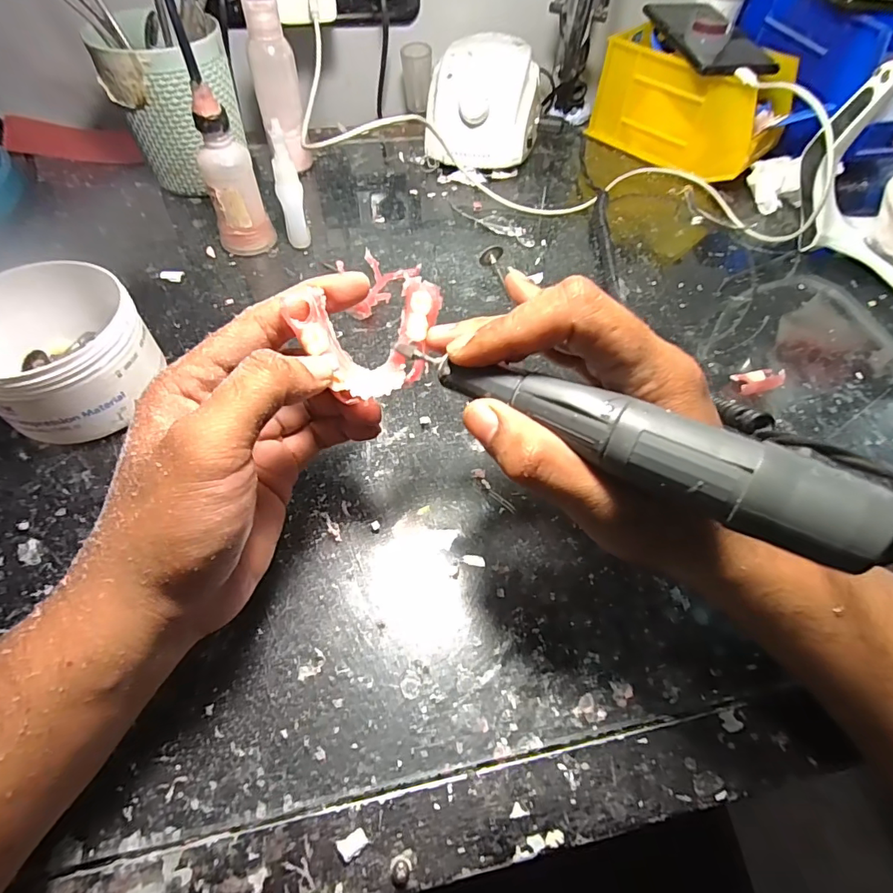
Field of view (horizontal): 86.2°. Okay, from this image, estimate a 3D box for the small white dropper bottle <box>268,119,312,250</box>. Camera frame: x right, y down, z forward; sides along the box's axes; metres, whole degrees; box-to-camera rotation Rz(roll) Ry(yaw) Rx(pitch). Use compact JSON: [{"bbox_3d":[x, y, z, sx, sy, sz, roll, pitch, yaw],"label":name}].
[{"bbox_3d":[-0.121,-0.196,0.366,0.018,0.087,0.018,-12,58,-11],"label":"small white dropper bottle"}]

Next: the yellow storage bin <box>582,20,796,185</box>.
[{"bbox_3d":[0.240,-0.341,0.481,0.168,0.089,0.076,40,63,21],"label":"yellow storage bin"}]

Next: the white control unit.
[{"bbox_3d":[0.039,-0.335,0.472,0.103,0.079,0.119,10,56,3],"label":"white control unit"}]

